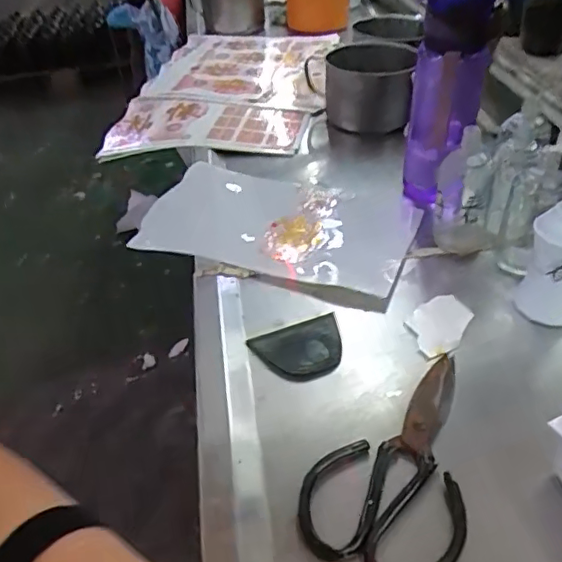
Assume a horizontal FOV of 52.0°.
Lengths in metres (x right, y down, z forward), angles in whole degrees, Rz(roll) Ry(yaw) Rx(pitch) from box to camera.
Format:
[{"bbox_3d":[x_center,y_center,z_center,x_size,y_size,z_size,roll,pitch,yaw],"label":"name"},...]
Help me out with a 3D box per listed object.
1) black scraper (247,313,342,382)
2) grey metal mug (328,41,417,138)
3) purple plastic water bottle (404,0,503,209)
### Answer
[{"bbox_3d":[0.020,0.058,0.495,0.078,0.016,0.060,-20,40,-17],"label":"black scraper"},{"bbox_3d":[0.122,-0.269,0.817,0.112,0.094,0.126,0,40,8],"label":"grey metal mug"},{"bbox_3d":[0.177,-0.190,0.622,0.079,0.220,0.062,4,41,11],"label":"purple plastic water bottle"}]

